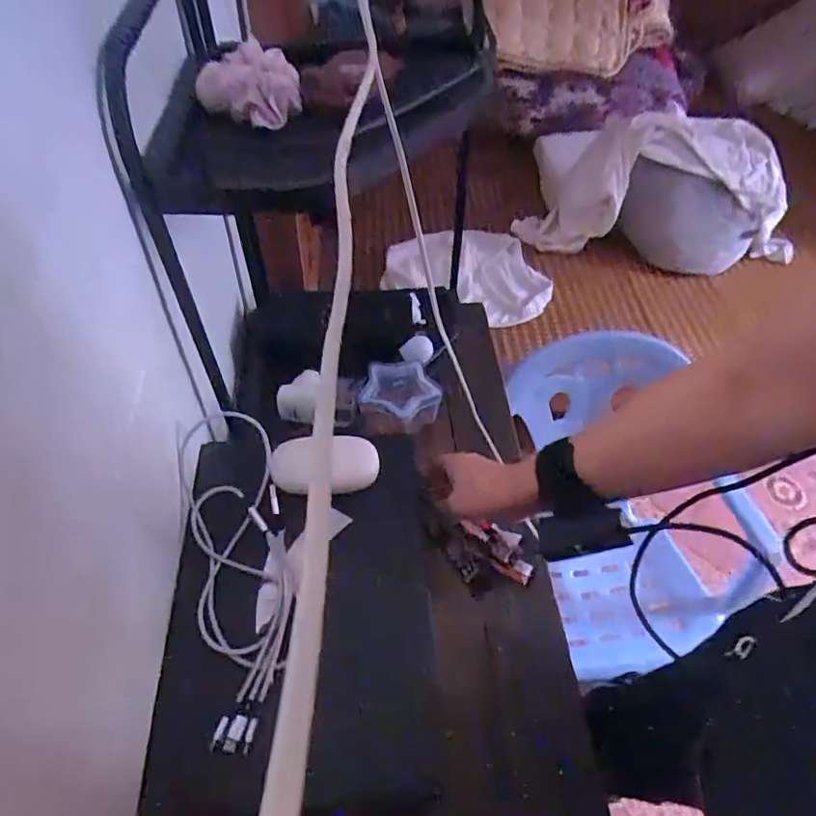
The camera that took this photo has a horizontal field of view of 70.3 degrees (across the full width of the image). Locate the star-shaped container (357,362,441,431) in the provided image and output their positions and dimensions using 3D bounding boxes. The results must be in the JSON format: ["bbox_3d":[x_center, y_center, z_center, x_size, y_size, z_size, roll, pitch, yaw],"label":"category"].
[{"bbox_3d":[-0.005,-0.016,0.600,0.080,0.028,0.073,29,55,17],"label":"star-shaped container"}]

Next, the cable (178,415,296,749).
[{"bbox_3d":[-0.142,0.119,0.471,0.085,0.043,0.273,-10,53,-13],"label":"cable"}]

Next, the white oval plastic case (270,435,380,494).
[{"bbox_3d":[-0.077,0.053,0.536,0.095,0.024,0.053,-3,70,-13],"label":"white oval plastic case"}]

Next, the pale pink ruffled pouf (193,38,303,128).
[{"bbox_3d":[-0.131,-0.274,0.487,0.080,0.033,0.083,1,52,-4],"label":"pale pink ruffled pouf"}]

